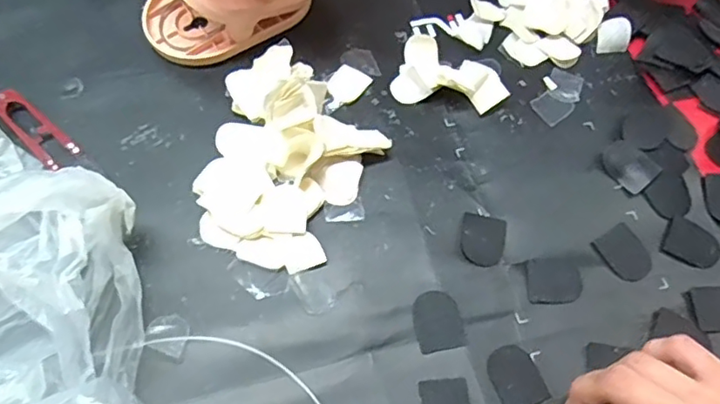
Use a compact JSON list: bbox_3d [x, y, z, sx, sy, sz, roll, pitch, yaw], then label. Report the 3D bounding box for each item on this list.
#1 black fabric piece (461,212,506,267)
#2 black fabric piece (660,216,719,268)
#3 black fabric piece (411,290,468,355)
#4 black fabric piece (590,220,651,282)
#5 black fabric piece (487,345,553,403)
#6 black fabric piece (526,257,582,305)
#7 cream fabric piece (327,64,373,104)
[{"bbox_3d":[0.078,0.023,0.366,0.027,0.004,0.033,11,65,2],"label":"black fabric piece"},{"bbox_3d":[0.215,0.027,0.377,0.035,0.004,0.028,27,66,9],"label":"black fabric piece"},{"bbox_3d":[0.046,0.069,0.342,0.028,0.004,0.034,-9,66,-7],"label":"black fabric piece"},{"bbox_3d":[0.168,0.032,0.370,0.029,0.004,0.035,-30,70,-16],"label":"black fabric piece"},{"bbox_3d":[0.089,0.099,0.331,0.028,0.004,0.035,-20,68,-12],"label":"black fabric piece"},{"bbox_3d":[0.120,0.048,0.359,0.033,0.004,0.029,-1,65,-4],"label":"black fabric piece"},{"bbox_3d":[-0.009,-0.083,0.410,0.024,0.004,0.033,37,60,4],"label":"cream fabric piece"}]

